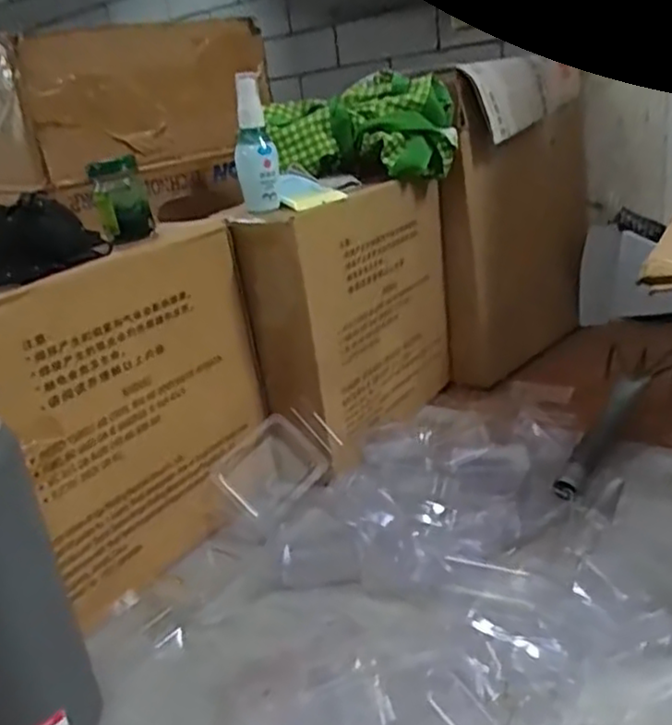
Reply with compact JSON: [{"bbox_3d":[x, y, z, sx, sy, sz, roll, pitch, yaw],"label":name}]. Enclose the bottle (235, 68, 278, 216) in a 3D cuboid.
[{"bbox_3d":[-0.077,-0.200,0.644,0.035,0.119,0.035,-11,21,-6],"label":"bottle"}]

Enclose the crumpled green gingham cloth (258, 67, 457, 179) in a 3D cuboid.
[{"bbox_3d":[0.025,-0.249,0.762,0.206,0.095,0.096,-8,21,2],"label":"crumpled green gingham cloth"}]

